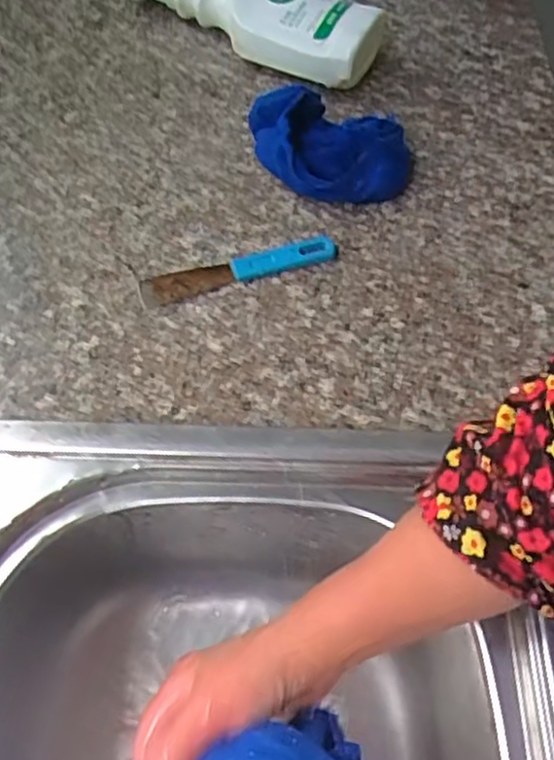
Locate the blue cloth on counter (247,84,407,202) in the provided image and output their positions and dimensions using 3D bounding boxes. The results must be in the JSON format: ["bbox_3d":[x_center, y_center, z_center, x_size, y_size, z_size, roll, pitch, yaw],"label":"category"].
[{"bbox_3d":[0.042,-0.184,0.521,0.115,0.053,0.093,-11,62,-10],"label":"blue cloth on counter"}]

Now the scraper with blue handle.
[{"bbox_3d":[-0.026,-0.078,0.474,0.137,0.008,0.023,-15,63,-13],"label":"scraper with blue handle"}]

